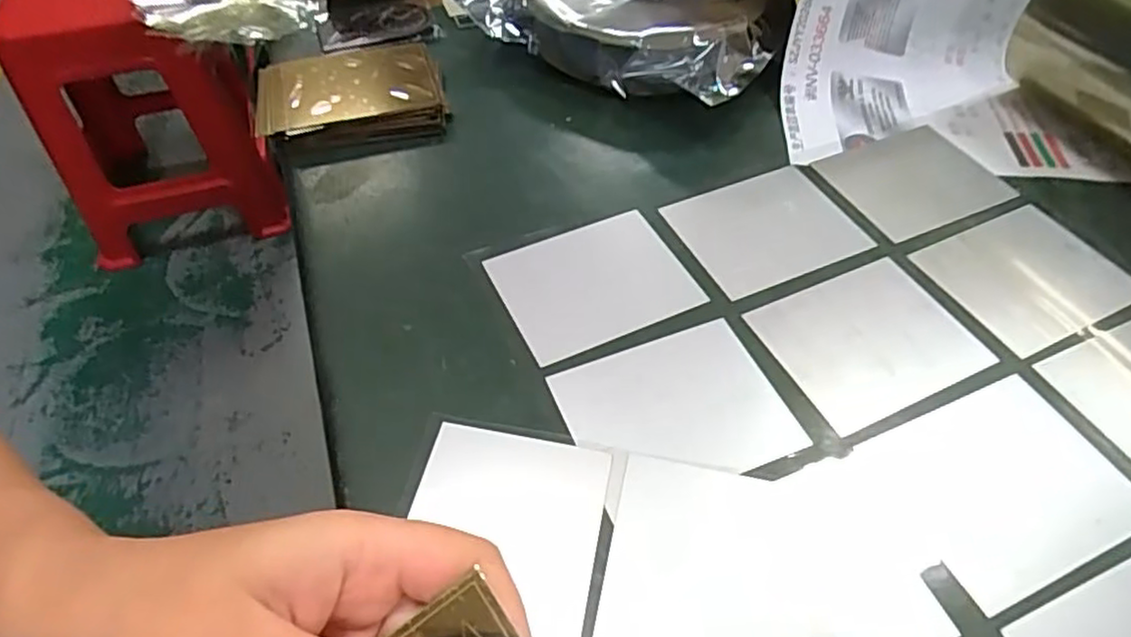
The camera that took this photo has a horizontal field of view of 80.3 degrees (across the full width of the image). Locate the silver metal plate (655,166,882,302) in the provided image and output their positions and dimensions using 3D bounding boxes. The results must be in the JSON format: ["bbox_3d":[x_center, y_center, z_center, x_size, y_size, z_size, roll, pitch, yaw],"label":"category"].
[{"bbox_3d":[0.116,-0.055,0.393,0.096,0.006,0.081,-19,53,-14],"label":"silver metal plate"}]

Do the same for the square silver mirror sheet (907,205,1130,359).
[{"bbox_3d":[0.257,-0.025,0.372,0.101,0.005,0.080,-20,54,-15],"label":"square silver mirror sheet"}]

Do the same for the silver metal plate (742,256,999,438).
[{"bbox_3d":[0.153,0.009,0.339,0.096,0.004,0.080,-21,54,-15],"label":"silver metal plate"}]

